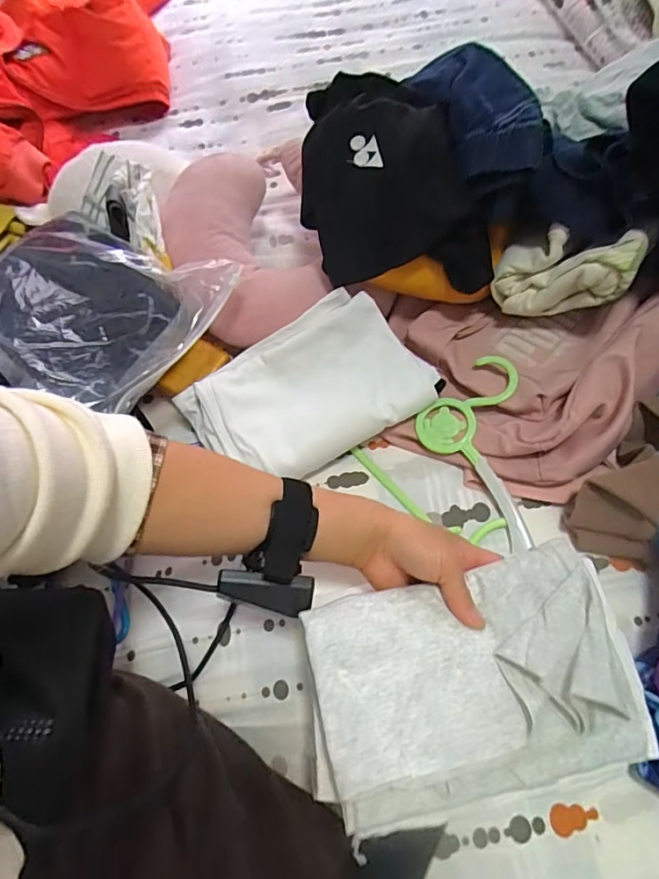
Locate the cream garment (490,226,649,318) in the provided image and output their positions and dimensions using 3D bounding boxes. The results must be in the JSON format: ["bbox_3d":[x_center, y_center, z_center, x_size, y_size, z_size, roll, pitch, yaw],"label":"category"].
[{"bbox_3d":[0.233,-0.170,0.501,0.122,0.082,0.069,21,65,13],"label":"cream garment"}]

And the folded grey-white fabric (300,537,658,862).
[{"bbox_3d":[0.096,0.158,0.332,0.219,0.044,0.137,-14,62,-5],"label":"folded grey-white fabric"}]

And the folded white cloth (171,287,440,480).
[{"bbox_3d":[-0.025,-0.051,0.497,0.220,0.038,0.146,-30,65,-13],"label":"folded white cloth"}]

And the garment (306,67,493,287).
[{"bbox_3d":[0.066,-0.274,0.526,0.189,0.114,0.214,-3,62,1],"label":"garment"}]

